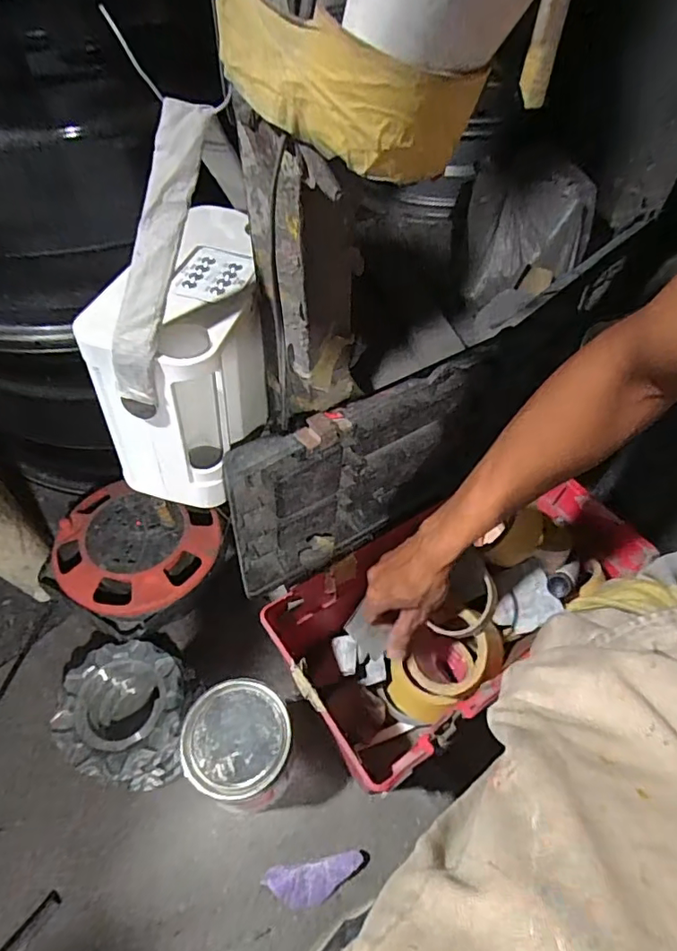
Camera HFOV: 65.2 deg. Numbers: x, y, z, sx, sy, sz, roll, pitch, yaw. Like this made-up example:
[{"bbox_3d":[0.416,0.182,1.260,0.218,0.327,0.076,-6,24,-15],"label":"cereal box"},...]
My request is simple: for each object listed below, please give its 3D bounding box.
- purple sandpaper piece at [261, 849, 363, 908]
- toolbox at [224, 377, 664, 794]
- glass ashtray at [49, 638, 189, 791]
[{"bbox_3d":[-0.023,0.399,0.520,0.095,0.027,0.035,-6,54,-8],"label":"purple sandpaper piece"},{"bbox_3d":[0.136,0.155,0.628,0.411,0.163,0.198,-29,60,-22],"label":"toolbox"},{"bbox_3d":[-0.236,0.265,0.590,0.141,0.053,0.143,1,54,-3],"label":"glass ashtray"}]

